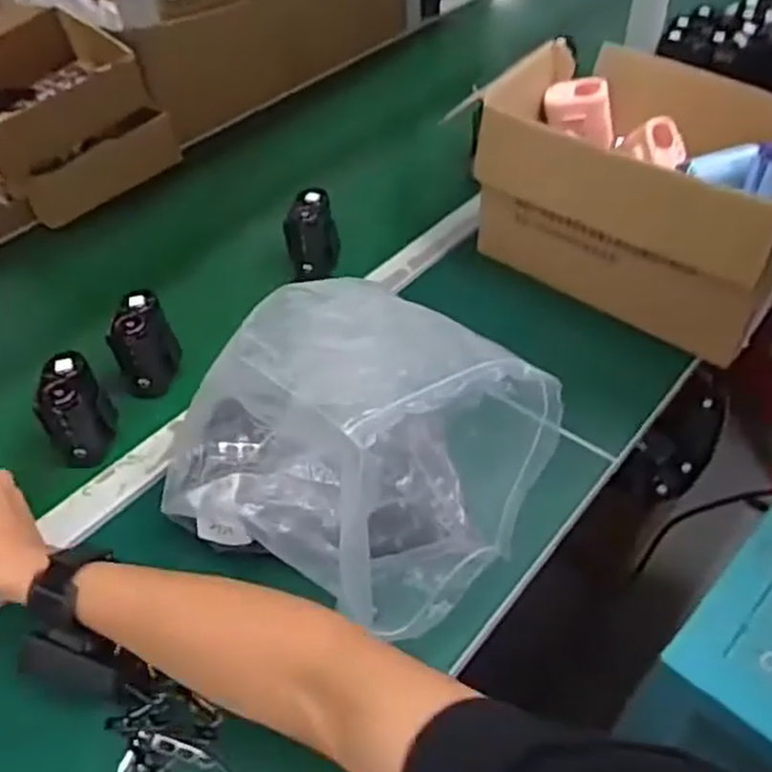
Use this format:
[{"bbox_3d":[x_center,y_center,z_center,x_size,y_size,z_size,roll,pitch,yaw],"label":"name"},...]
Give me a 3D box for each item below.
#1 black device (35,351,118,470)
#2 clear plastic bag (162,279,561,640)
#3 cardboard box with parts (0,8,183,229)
[{"bbox_3d":[-0.270,0.022,0.642,0.059,0.074,0.065,-23,51,-19],"label":"black device"},{"bbox_3d":[-0.024,0.035,0.524,0.225,0.193,0.173,26,53,23],"label":"clear plastic bag"},{"bbox_3d":[-0.426,-0.340,0.939,0.232,0.156,0.185,-35,56,-28],"label":"cardboard box with parts"}]

